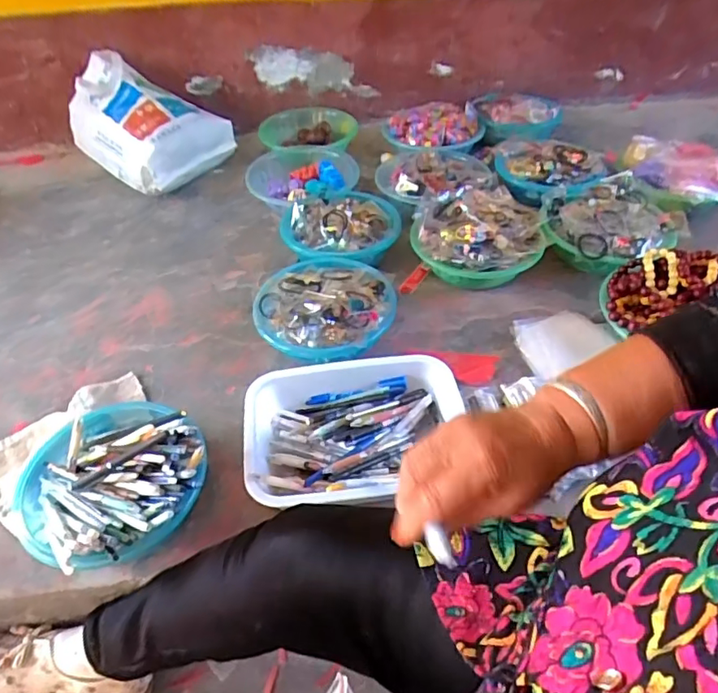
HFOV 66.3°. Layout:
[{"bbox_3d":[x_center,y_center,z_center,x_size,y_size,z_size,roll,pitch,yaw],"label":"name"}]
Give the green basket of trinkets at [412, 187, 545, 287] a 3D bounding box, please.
[{"bbox_3d":[0.220,-0.204,1.032,0.240,0.114,0.229,1,45,2],"label":"green basket of trinkets"}]

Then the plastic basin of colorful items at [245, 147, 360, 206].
[{"bbox_3d":[-0.123,-0.375,1.252,0.244,0.070,0.225,-1,45,1],"label":"plastic basin of colorful items"}]

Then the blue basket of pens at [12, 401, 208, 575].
[{"bbox_3d":[-0.305,0.170,0.689,0.241,0.116,0.212,27,52,25],"label":"blue basket of pens"}]

